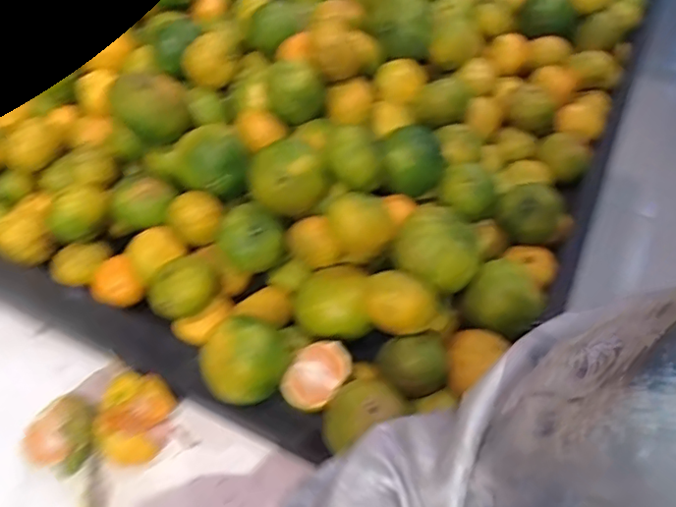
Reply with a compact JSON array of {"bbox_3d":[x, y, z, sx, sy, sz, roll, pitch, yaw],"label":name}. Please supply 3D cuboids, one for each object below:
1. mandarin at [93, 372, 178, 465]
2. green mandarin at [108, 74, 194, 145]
[{"bbox_3d":[-0.175,0.142,0.482,0.049,0.051,0.072,10,50,7],"label":"mandarin"},{"bbox_3d":[-0.194,-0.151,0.585,0.071,0.061,0.066,1,49,-1],"label":"green mandarin"}]

